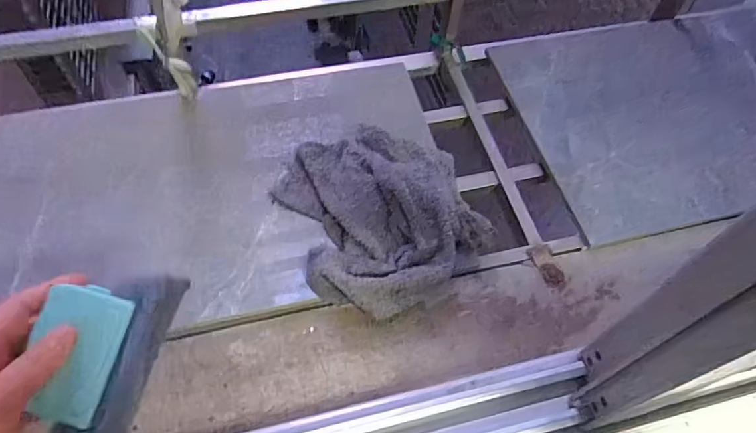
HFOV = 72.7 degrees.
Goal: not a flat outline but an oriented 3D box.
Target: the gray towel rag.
[{"bbox_3d":[0.004,-0.012,0.541,0.188,0.044,0.215,-20,61,-14],"label":"gray towel rag"}]

